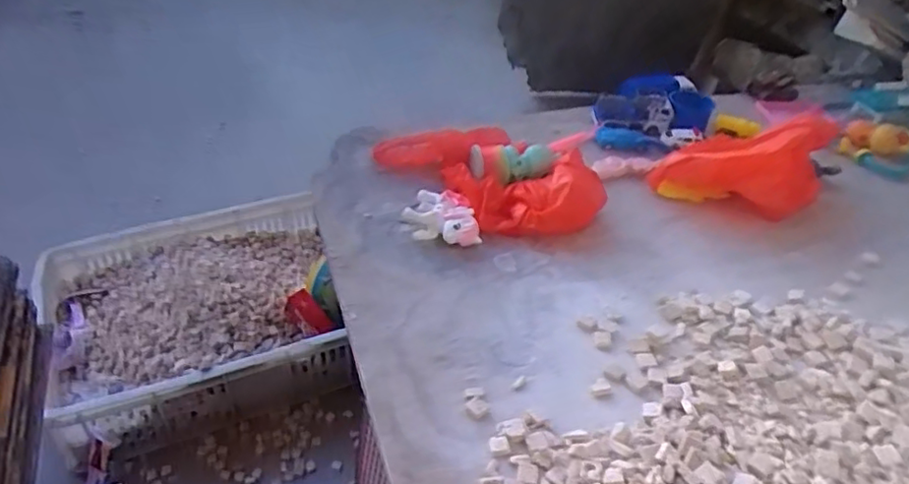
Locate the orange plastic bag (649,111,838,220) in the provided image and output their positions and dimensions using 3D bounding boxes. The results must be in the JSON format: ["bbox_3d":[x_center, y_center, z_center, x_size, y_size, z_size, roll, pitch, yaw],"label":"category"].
[{"bbox_3d":[0.353,-0.085,0.759,0.194,0.106,0.090,-3,39,-9],"label":"orange plastic bag"}]

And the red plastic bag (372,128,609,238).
[{"bbox_3d":[0.042,-0.079,0.755,0.151,0.063,0.243,-29,49,-35],"label":"red plastic bag"}]

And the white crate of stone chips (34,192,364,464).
[{"bbox_3d":[-0.439,0.128,1.072,0.450,0.170,0.383,-10,40,-17],"label":"white crate of stone chips"}]

